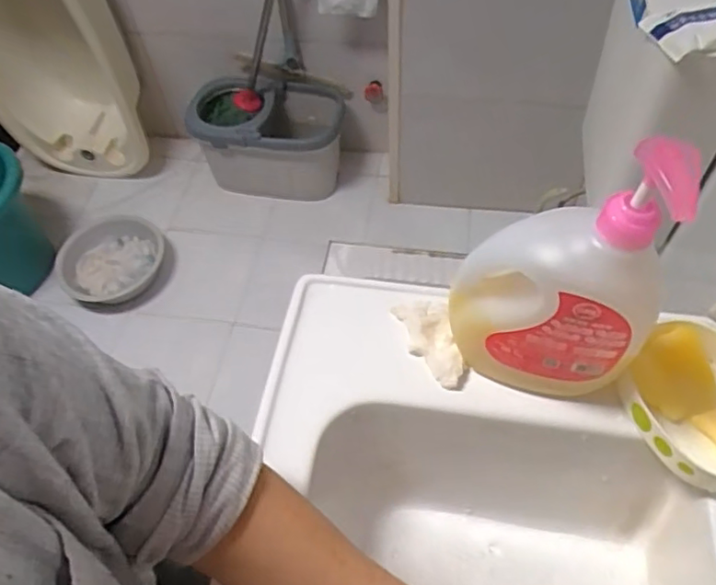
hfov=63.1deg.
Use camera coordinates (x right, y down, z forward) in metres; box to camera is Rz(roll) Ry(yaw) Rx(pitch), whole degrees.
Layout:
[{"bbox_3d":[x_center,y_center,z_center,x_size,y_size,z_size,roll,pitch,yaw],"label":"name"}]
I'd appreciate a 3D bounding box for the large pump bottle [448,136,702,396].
[{"bbox_3d":[0.146,-0.001,0.437,0.144,0.205,0.060,22,60,17],"label":"large pump bottle"}]

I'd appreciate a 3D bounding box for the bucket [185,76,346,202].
[{"bbox_3d":[-0.258,-0.439,1.745,0.431,0.297,0.249,-2,56,2],"label":"bucket"}]

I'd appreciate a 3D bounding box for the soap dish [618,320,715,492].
[{"bbox_3d":[0.284,0.093,0.483,0.121,0.037,0.136,-30,59,-16],"label":"soap dish"}]

